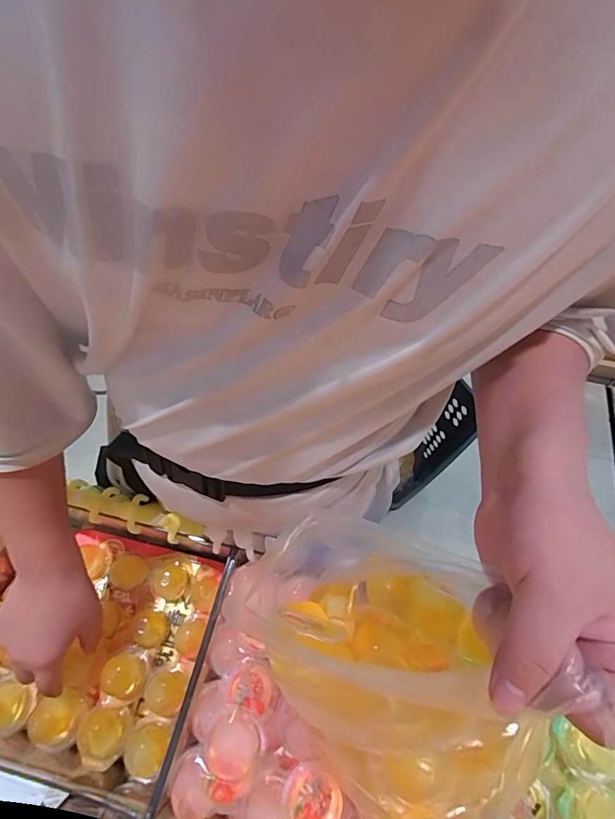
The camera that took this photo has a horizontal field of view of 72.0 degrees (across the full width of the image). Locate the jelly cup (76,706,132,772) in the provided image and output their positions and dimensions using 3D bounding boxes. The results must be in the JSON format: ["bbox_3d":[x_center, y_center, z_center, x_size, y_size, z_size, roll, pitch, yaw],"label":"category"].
[{"bbox_3d":[-0.217,0.347,0.447,0.049,0.038,0.052,1,60,-1],"label":"jelly cup"}]

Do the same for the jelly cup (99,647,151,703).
[{"bbox_3d":[-0.204,0.296,0.474,0.041,0.038,0.049,2,60,0],"label":"jelly cup"}]

